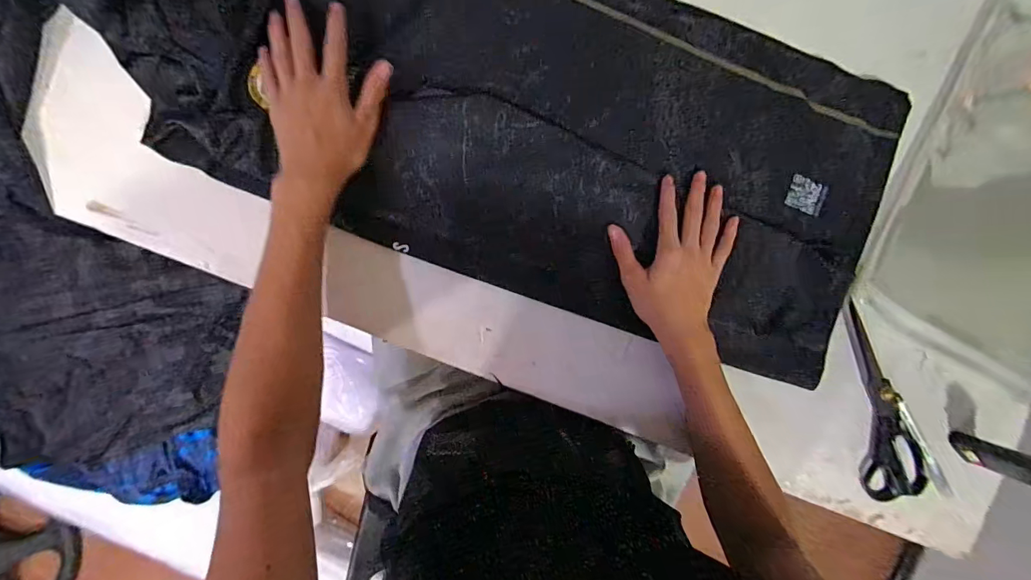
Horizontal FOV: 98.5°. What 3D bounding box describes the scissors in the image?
[{"bbox_3d":[0.398,0.127,0.496,0.067,0.011,0.229,-22,95,-4],"label":"scissors"}]

